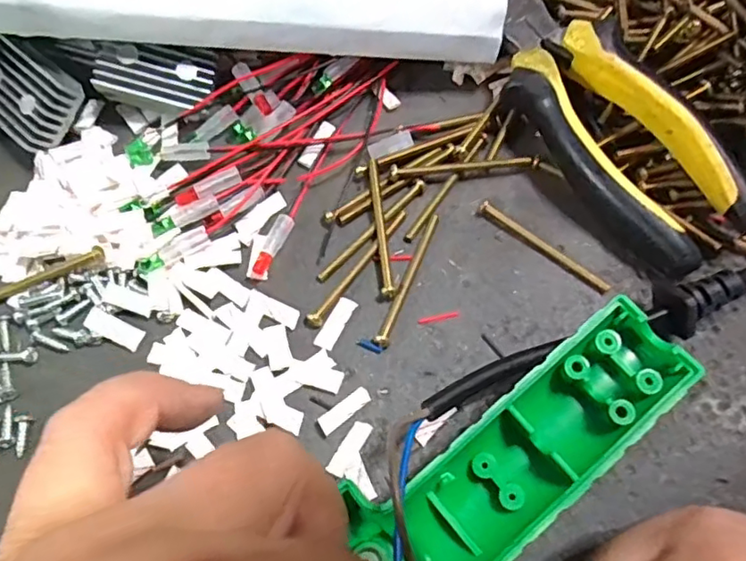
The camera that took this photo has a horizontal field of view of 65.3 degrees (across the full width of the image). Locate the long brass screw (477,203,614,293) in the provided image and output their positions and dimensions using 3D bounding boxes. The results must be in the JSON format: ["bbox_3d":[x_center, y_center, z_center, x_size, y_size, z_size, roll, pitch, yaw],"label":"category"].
[{"bbox_3d":[0.064,-0.013,0.221,0.056,0.007,0.004,39,74,14],"label":"long brass screw"}]

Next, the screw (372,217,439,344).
[{"bbox_3d":[0.014,-0.001,0.218,0.004,0.006,0.056,22,71,9],"label":"screw"}]

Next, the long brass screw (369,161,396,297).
[{"bbox_3d":[0.003,-0.020,0.225,0.004,0.006,0.056,-6,69,-2],"label":"long brass screw"}]

